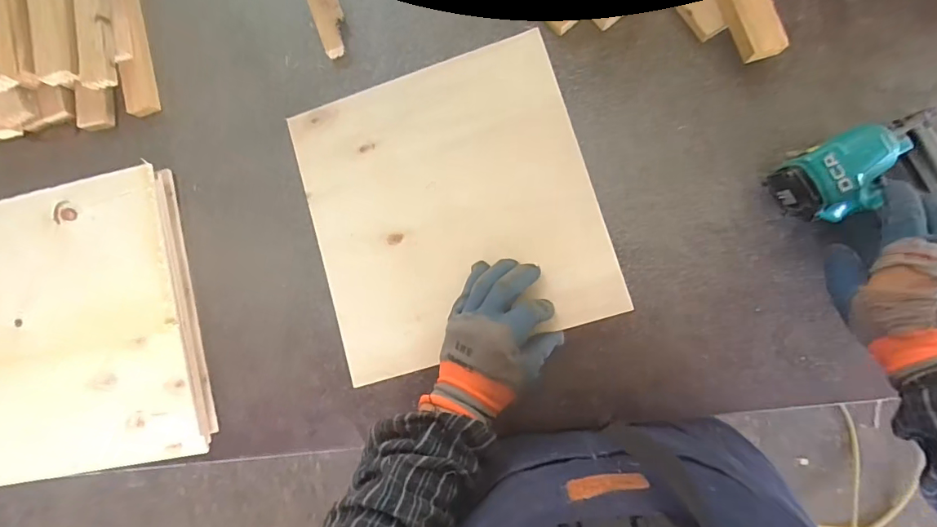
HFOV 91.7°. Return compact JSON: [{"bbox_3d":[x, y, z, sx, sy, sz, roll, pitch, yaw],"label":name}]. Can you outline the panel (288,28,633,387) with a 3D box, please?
[{"bbox_3d":[-0.024,-0.066,0.516,0.313,0.019,0.329,-17,84,5],"label":"panel"}]

